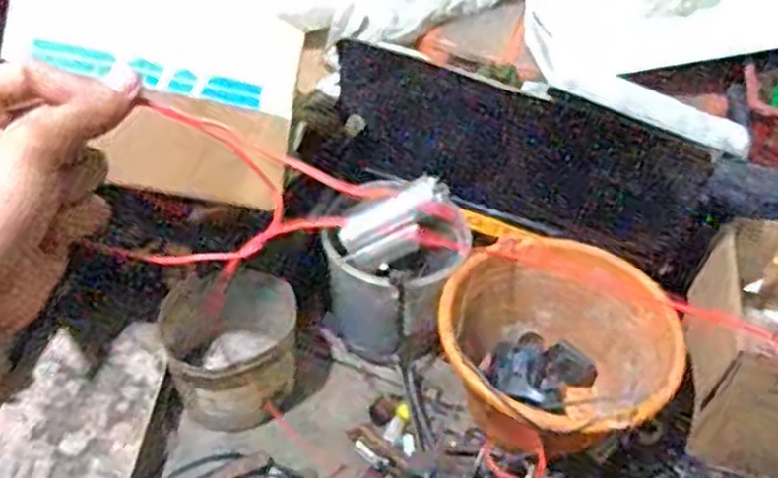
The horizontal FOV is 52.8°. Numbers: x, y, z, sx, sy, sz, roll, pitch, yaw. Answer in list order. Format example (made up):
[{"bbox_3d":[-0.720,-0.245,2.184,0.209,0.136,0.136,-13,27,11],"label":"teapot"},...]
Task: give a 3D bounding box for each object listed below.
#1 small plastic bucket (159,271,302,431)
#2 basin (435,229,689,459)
[{"bbox_3d":[-0.188,0.131,0.914,0.151,0.113,0.166,3,46,-3],"label":"small plastic bucket"},{"bbox_3d":[0.178,0.131,0.893,0.242,0.156,0.245,3,46,-3],"label":"basin"}]

